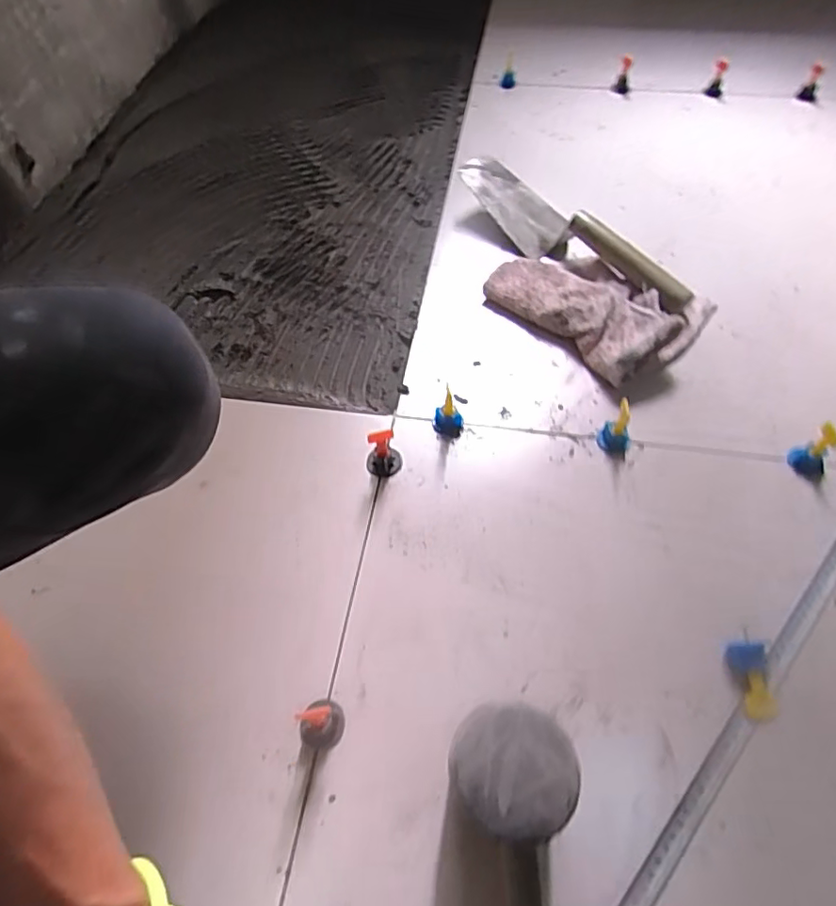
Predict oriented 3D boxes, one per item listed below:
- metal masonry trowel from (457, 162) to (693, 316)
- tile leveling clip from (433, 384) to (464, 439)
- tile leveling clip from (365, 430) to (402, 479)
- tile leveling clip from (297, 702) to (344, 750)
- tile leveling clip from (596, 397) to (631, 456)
[{"bbox_3d":[0.191,-0.283,0.728,0.065,0.077,0.368,-37,62,-20],"label":"metal masonry trowel"},{"bbox_3d":[0.032,-0.041,0.592,0.032,0.047,0.032,-1,56,2],"label":"tile leveling clip"},{"bbox_3d":[-0.035,0.001,0.565,0.035,0.051,0.029,-13,57,-6],"label":"tile leveling clip"},{"bbox_3d":[-0.075,0.209,0.435,0.034,0.037,0.031,-1,56,2],"label":"tile leveling clip"},{"bbox_3d":[0.203,-0.023,0.568,0.033,0.046,0.033,38,65,24],"label":"tile leveling clip"}]

